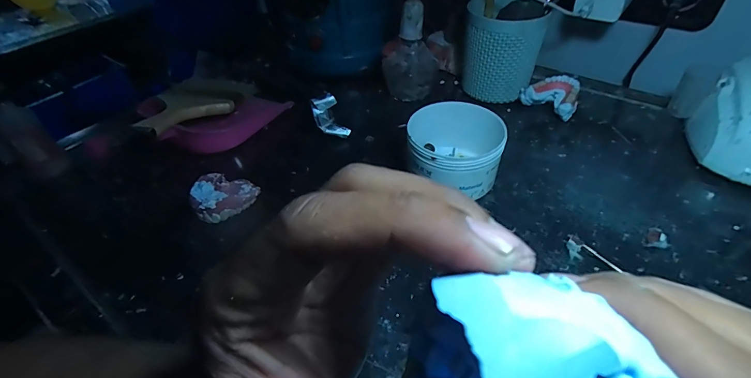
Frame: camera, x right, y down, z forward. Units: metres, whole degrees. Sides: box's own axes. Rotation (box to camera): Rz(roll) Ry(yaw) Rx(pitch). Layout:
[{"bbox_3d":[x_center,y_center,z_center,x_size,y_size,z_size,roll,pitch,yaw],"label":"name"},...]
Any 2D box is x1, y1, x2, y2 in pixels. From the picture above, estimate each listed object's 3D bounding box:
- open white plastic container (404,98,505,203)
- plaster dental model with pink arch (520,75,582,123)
[{"bbox_3d":[0.079,-0.038,0.378,0.089,0.064,0.096,7,44,10],"label":"open white plastic container"},{"bbox_3d":[0.223,-0.115,0.470,0.050,0.036,0.064,-34,51,-29],"label":"plaster dental model with pink arch"}]

